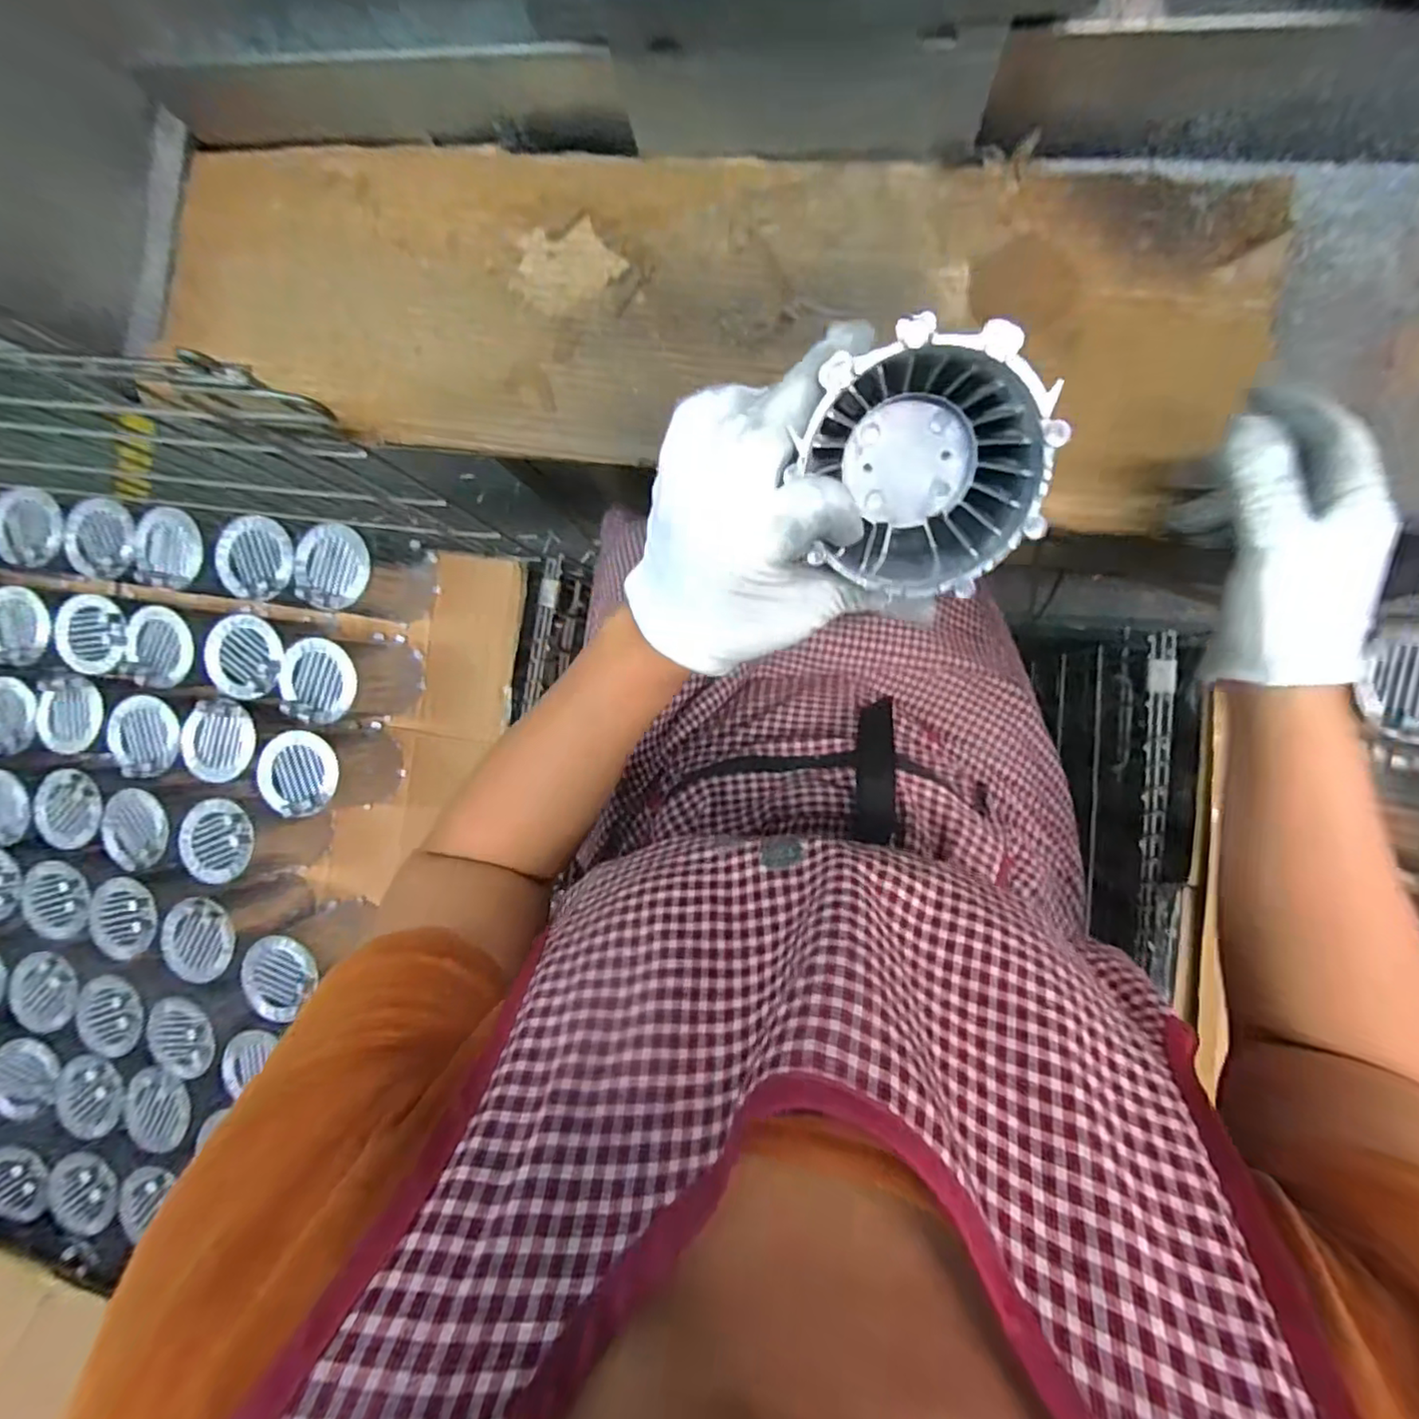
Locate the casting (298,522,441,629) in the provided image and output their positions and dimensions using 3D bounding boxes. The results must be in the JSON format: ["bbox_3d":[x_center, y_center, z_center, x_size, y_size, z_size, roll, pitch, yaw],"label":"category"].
[{"bbox_3d":[-0.375,-0.150,0.681,0.091,0.117,0.099,17,93,8],"label":"casting"}]

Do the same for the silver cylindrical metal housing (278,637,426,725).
[{"bbox_3d":[-0.394,-0.031,0.683,0.085,0.118,0.086,0,90,8],"label":"silver cylindrical metal housing"}]

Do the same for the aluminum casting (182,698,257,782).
[{"bbox_3d":[-0.529,0.033,0.661,0.070,0.022,0.086,2,91,8],"label":"aluminum casting"}]

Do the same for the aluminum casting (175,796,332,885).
[{"bbox_3d":[-0.517,0.142,0.711,0.084,0.127,0.091,-8,89,8],"label":"aluminum casting"}]

